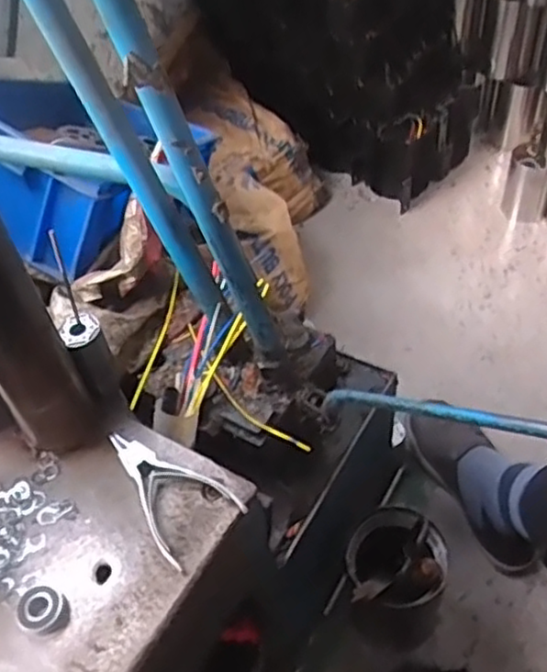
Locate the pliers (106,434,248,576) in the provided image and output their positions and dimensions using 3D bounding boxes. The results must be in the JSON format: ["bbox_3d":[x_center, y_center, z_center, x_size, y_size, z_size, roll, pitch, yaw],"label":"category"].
[{"bbox_3d":[-0.091,0.121,0.550,0.130,0.014,0.068,35,61,30],"label":"pliers"}]

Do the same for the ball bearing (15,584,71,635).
[{"bbox_3d":[-0.168,0.199,0.496,0.038,0.011,0.032,21,55,23],"label":"ball bearing"}]

